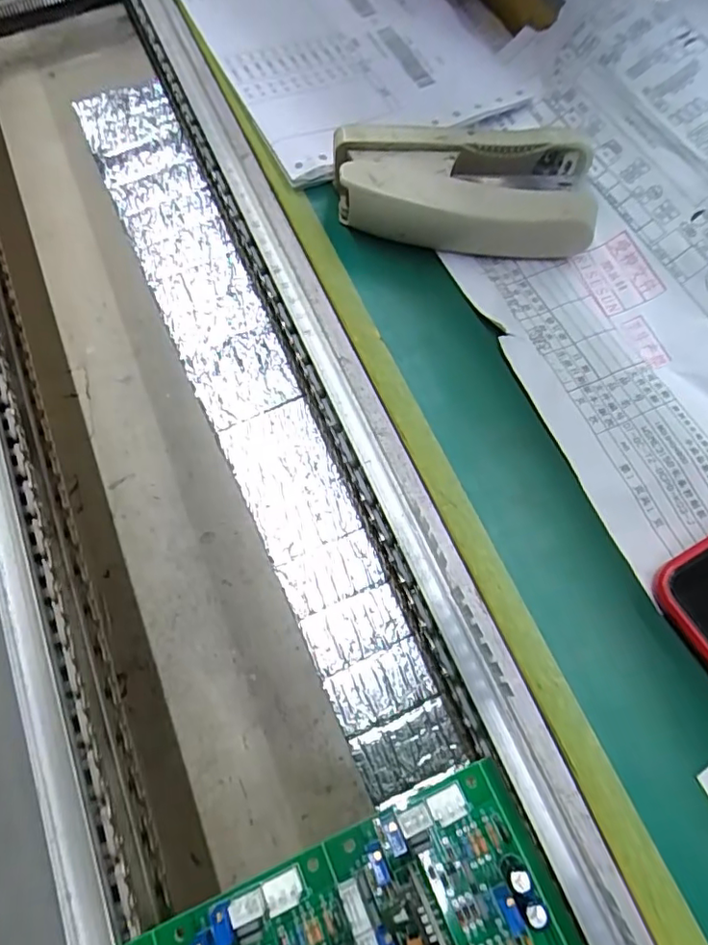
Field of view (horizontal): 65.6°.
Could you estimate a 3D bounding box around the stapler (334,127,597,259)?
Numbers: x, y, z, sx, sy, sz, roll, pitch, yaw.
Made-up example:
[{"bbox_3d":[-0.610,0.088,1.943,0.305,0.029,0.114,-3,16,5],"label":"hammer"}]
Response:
[{"bbox_3d":[0.051,-0.130,0.249,0.114,0.037,0.046,2,69,4],"label":"stapler"}]

